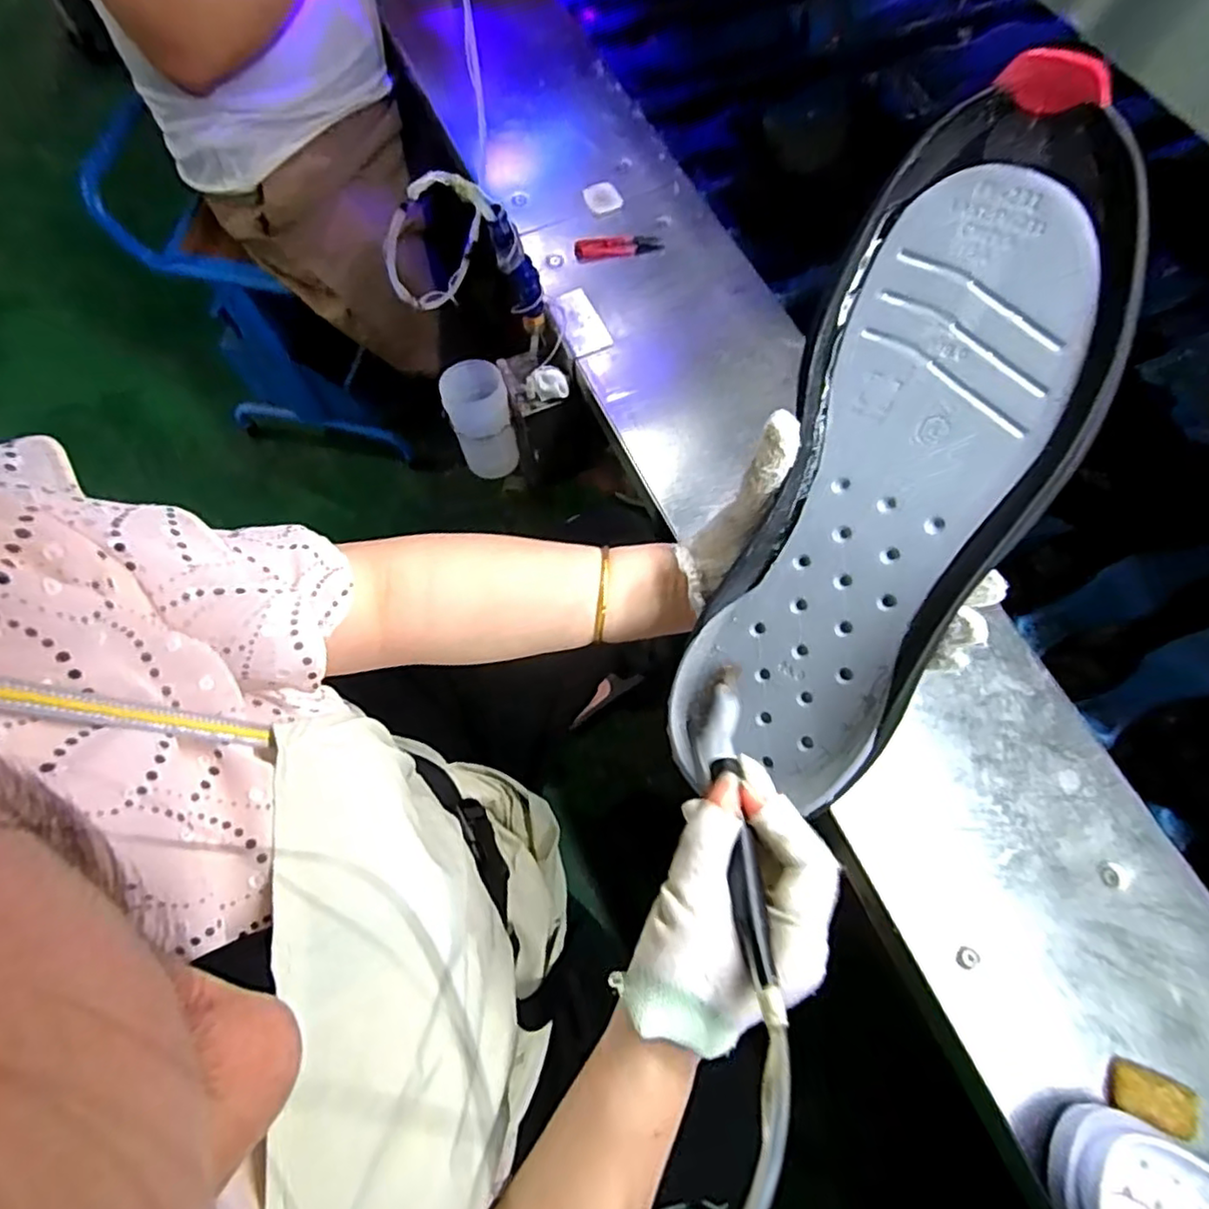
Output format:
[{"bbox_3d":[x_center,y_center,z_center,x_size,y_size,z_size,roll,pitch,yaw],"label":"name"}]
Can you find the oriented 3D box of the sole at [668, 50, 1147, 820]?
[{"bbox_3d":[0.140,-0.059,0.312,0.116,0.032,0.325,22,104,6],"label":"sole"}]

